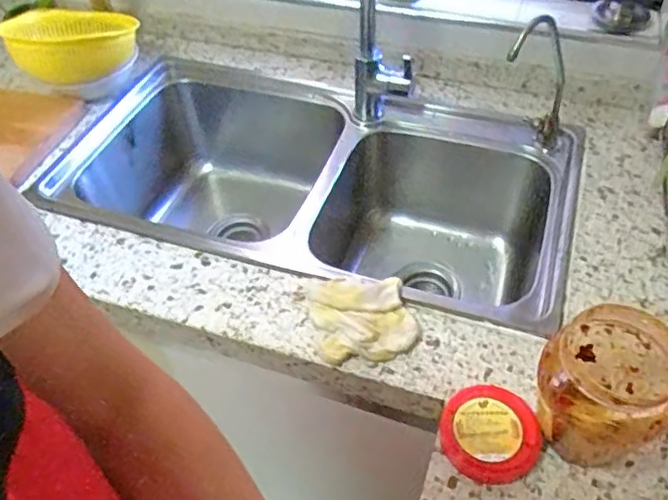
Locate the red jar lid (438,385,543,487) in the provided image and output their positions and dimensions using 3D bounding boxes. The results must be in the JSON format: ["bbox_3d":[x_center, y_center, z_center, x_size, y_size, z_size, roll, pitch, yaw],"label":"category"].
[{"bbox_3d":[0.153,0.179,0.580,0.094,0.026,0.090,-2,48,2],"label":"red jar lid"}]

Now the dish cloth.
[{"bbox_3d":[0.034,0.076,0.676,0.114,0.032,0.102,-7,48,-3],"label":"dish cloth"}]

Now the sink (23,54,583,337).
[{"bbox_3d":[-0.040,-0.080,0.985,0.783,0.250,0.462,14,51,16],"label":"sink"}]

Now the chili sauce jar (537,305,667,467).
[{"bbox_3d":[0.245,0.131,0.542,0.112,0.140,0.103,-31,54,-23],"label":"chili sauce jar"}]

